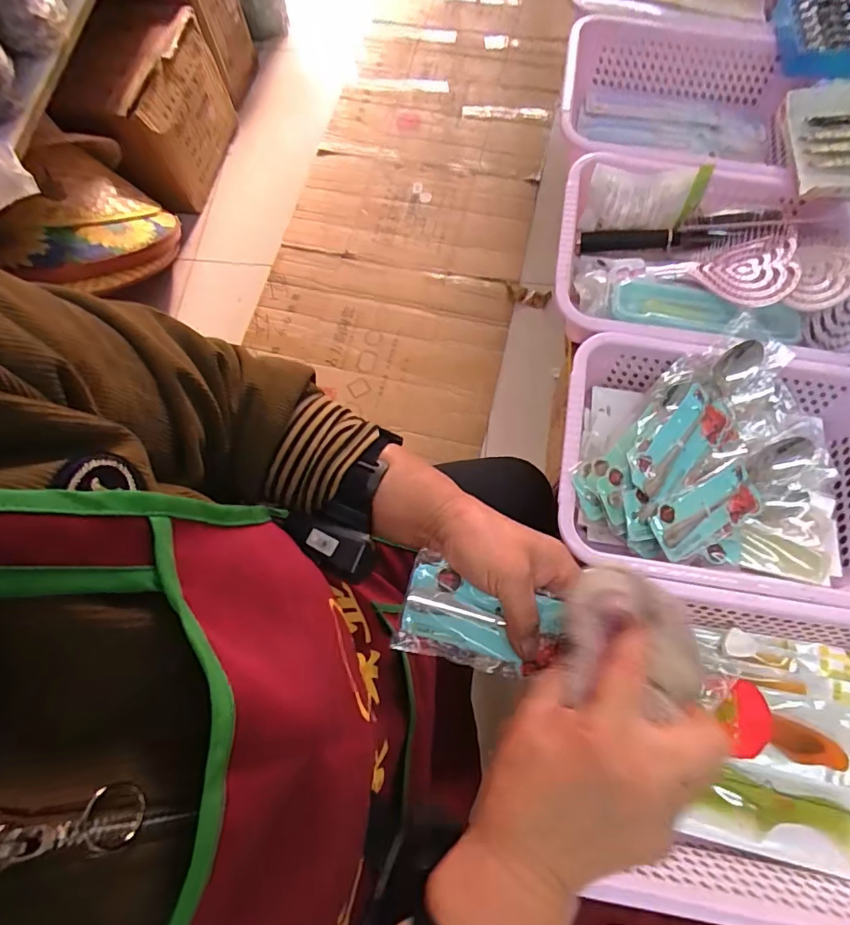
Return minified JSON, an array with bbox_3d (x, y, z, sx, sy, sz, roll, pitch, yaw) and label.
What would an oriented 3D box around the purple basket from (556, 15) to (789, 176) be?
[{"bbox_3d":[0.347,-0.484,0.691,0.315,0.104,0.273,10,73,6],"label":"purple basket"}]

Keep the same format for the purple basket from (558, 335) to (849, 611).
[{"bbox_3d":[0.310,0.008,0.509,0.337,0.080,0.247,7,72,5],"label":"purple basket"}]

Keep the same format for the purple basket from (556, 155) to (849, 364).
[{"bbox_3d":[0.329,-0.237,0.591,0.334,0.083,0.256,9,72,5],"label":"purple basket"}]

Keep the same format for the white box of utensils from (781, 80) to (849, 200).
[{"bbox_3d":[0.502,-0.394,0.603,0.108,0.022,0.167,7,72,5],"label":"white box of utensils"}]

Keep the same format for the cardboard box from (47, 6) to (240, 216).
[{"bbox_3d":[-0.646,-0.828,1.166,0.236,0.284,0.368,17,73,8],"label":"cardboard box"}]

